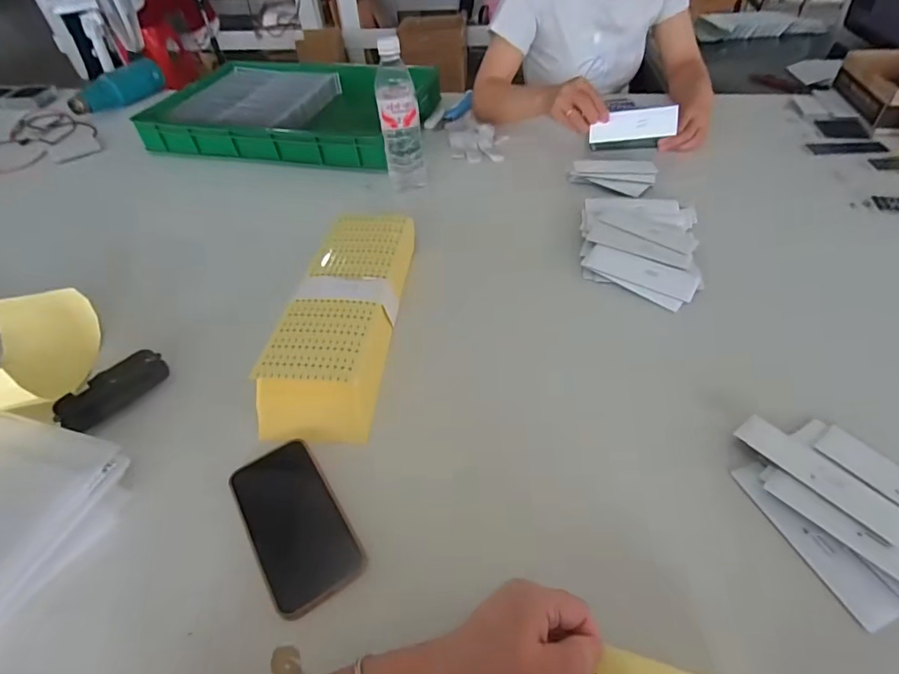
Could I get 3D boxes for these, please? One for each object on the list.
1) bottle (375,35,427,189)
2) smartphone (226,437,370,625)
[{"bbox_3d":[-0.081,-0.350,0.768,0.063,0.210,0.062,-12,46,-6],"label":"bottle"},{"bbox_3d":[-0.140,0.162,0.425,0.078,0.012,0.152,-27,49,-21],"label":"smartphone"}]

